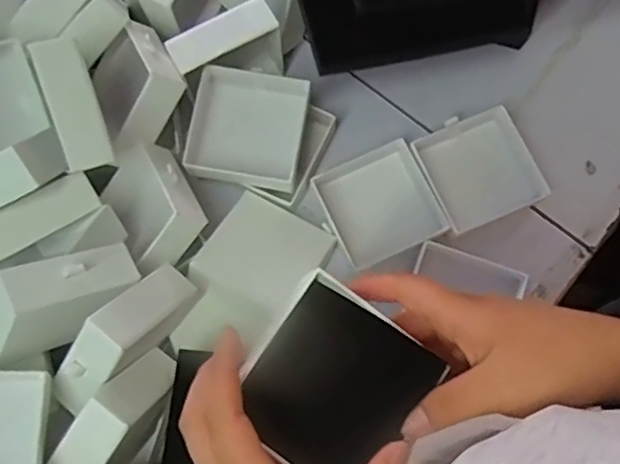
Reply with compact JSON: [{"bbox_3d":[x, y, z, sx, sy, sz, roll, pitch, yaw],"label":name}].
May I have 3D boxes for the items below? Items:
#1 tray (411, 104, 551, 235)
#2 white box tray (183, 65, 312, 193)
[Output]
[{"bbox_3d":[0.144,-0.054,0.541,0.091,0.025,0.086,-21,78,-5],"label":"tray"},{"bbox_3d":[-0.050,-0.087,0.516,0.091,0.016,0.097,9,77,2],"label":"white box tray"}]

